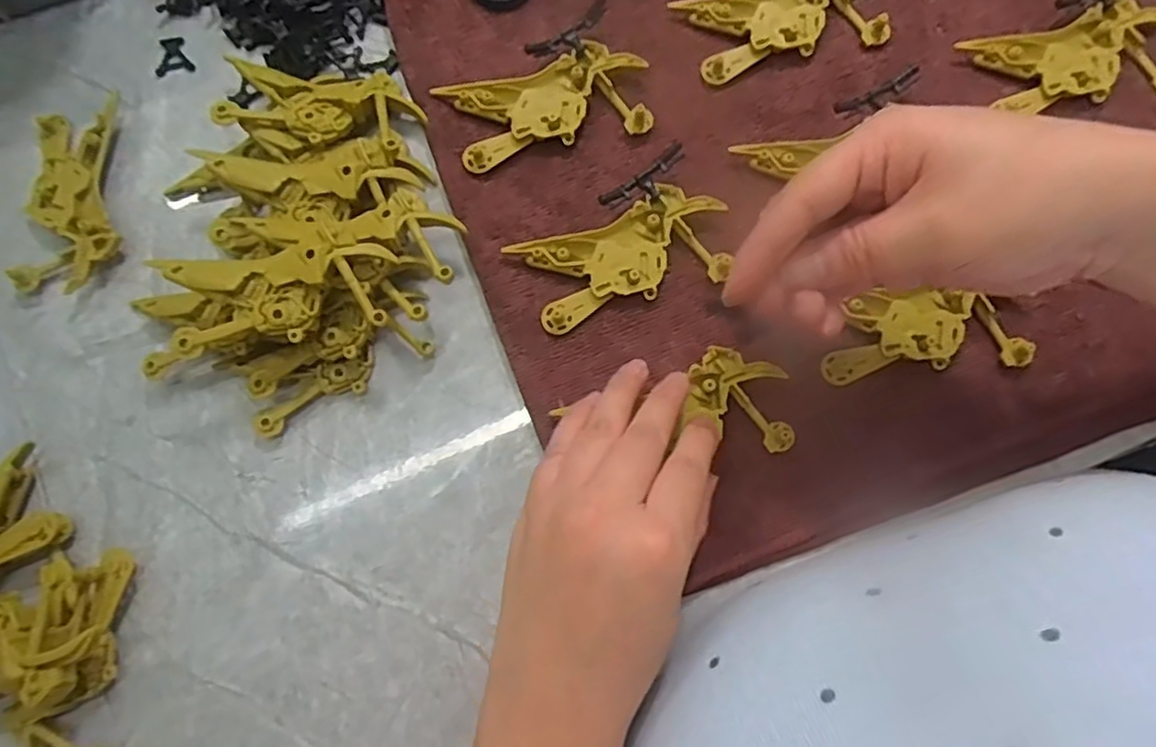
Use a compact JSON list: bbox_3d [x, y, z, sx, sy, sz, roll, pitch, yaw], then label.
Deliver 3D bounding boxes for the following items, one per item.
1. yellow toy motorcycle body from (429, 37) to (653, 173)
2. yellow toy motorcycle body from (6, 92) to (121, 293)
[{"bbox_3d":[-0.015,-0.138,0.346,0.098,0.009,0.050,-14,79,-1],"label":"yellow toy motorcycle body"},{"bbox_3d":[-0.257,-0.093,0.346,0.045,0.013,0.101,-3,79,1],"label":"yellow toy motorcycle body"}]

